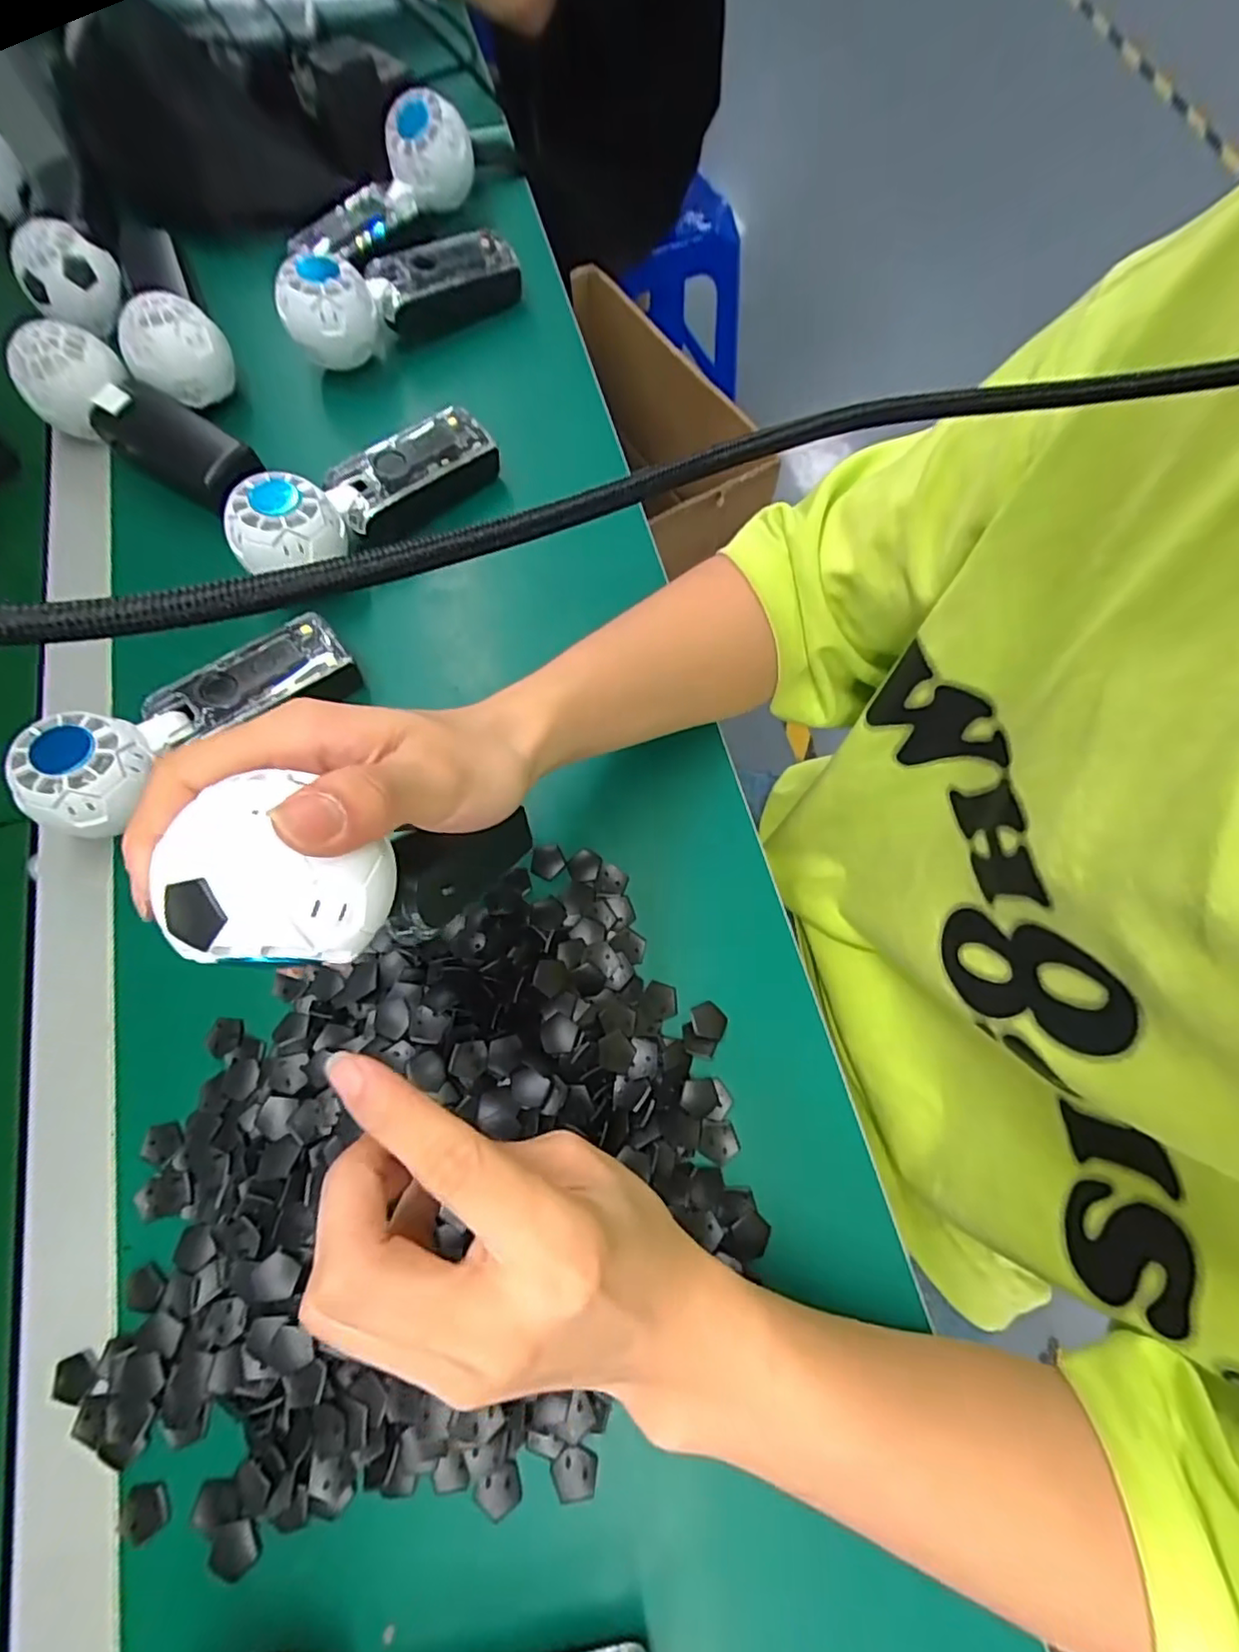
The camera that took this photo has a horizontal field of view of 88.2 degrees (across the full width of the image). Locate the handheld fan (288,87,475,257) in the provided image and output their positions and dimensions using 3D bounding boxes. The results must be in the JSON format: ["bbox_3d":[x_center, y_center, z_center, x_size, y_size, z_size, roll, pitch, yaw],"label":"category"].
[{"bbox_3d":[-0.193,-0.509,0.519,0.167,0.064,0.056,-17,70,19],"label":"handheld fan"}]

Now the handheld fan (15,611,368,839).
[{"bbox_3d":[-0.228,-0.060,0.345,0.167,0.051,0.052,-41,76,-12],"label":"handheld fan"}]

